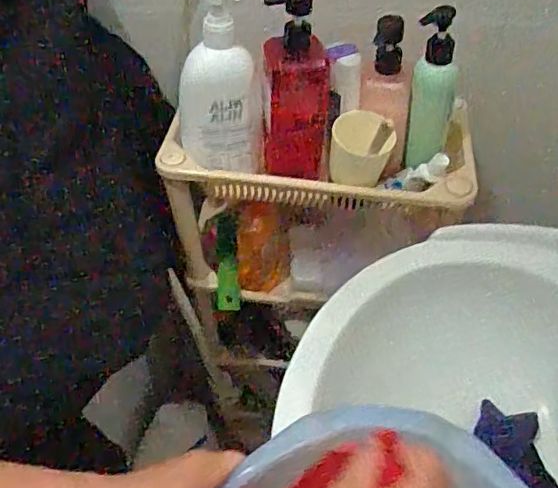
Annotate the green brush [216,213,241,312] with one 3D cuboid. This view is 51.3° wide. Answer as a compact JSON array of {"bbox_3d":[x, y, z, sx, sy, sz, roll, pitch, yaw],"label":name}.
[{"bbox_3d":[-0.079,0.032,0.888,0.034,0.171,0.009,4,29,7],"label":"green brush"}]

